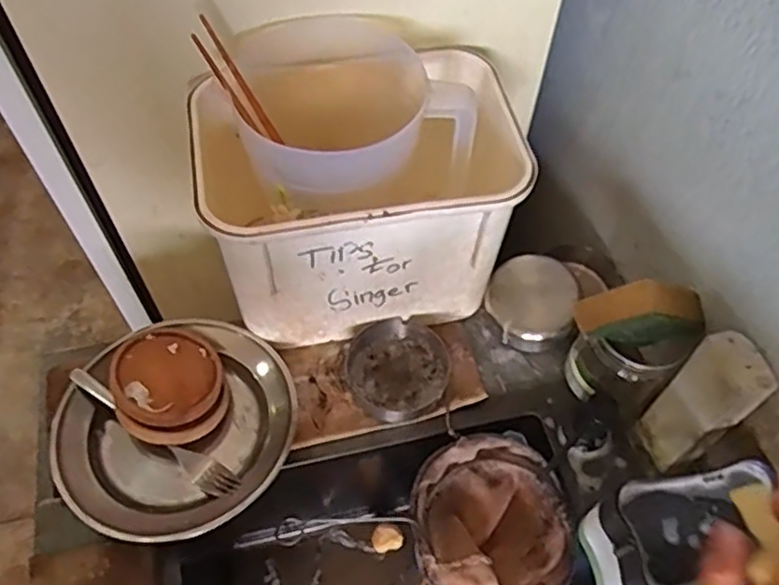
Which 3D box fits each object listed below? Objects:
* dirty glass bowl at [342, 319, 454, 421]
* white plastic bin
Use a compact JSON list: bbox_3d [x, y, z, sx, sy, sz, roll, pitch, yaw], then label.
[{"bbox_3d":[0.010,0.076,0.655,0.100,0.027,0.093,1,58,-2],"label":"dirty glass bowl"},{"bbox_3d":[-0.029,-0.086,0.641,0.275,0.225,0.193,-10,59,-9],"label":"white plastic bin"}]

